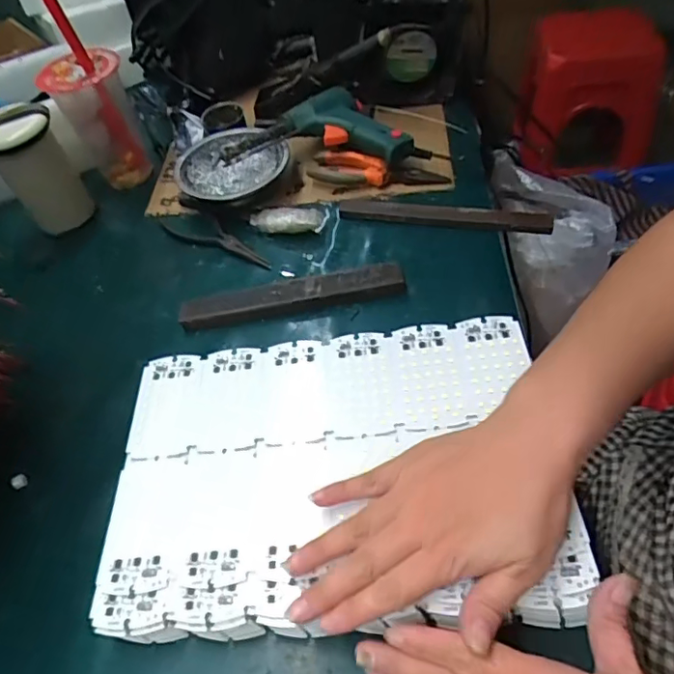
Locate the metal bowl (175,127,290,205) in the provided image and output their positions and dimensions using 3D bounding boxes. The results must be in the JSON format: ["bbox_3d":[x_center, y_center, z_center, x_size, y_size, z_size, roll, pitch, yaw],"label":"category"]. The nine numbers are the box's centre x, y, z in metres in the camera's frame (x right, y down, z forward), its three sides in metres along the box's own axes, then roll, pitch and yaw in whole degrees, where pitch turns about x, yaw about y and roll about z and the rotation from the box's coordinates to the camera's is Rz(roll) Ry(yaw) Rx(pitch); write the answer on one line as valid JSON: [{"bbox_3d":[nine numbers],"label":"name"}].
[{"bbox_3d":[-0.118,-0.192,0.634,0.126,0.045,0.126,-4,50,5],"label":"metal bowl"}]

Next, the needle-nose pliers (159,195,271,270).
[{"bbox_3d":[-0.133,-0.112,0.594,0.158,0.018,0.041,31,61,29],"label":"needle-nose pliers"}]

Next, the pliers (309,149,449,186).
[{"bbox_3d":[0.041,-0.180,0.612,0.152,0.027,0.043,11,53,17],"label":"pliers"}]

